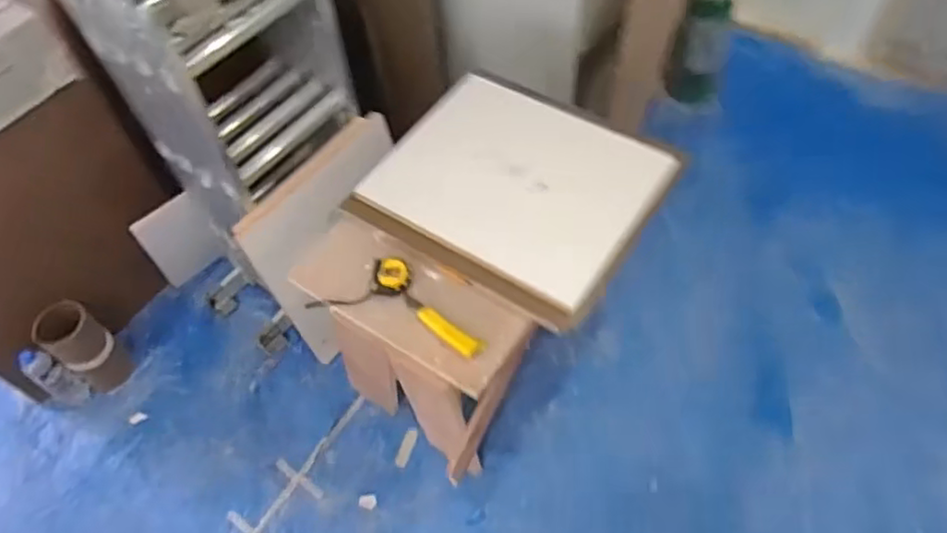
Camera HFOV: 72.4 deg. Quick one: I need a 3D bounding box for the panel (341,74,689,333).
[{"bbox_3d":[0.079,-0.160,1.244,0.504,0.042,0.424,30,72,23],"label":"panel"}]

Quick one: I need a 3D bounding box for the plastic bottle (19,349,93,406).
[{"bbox_3d":[-1.023,0.269,1.568,0.059,0.222,0.078,26,61,20],"label":"plastic bottle"}]

